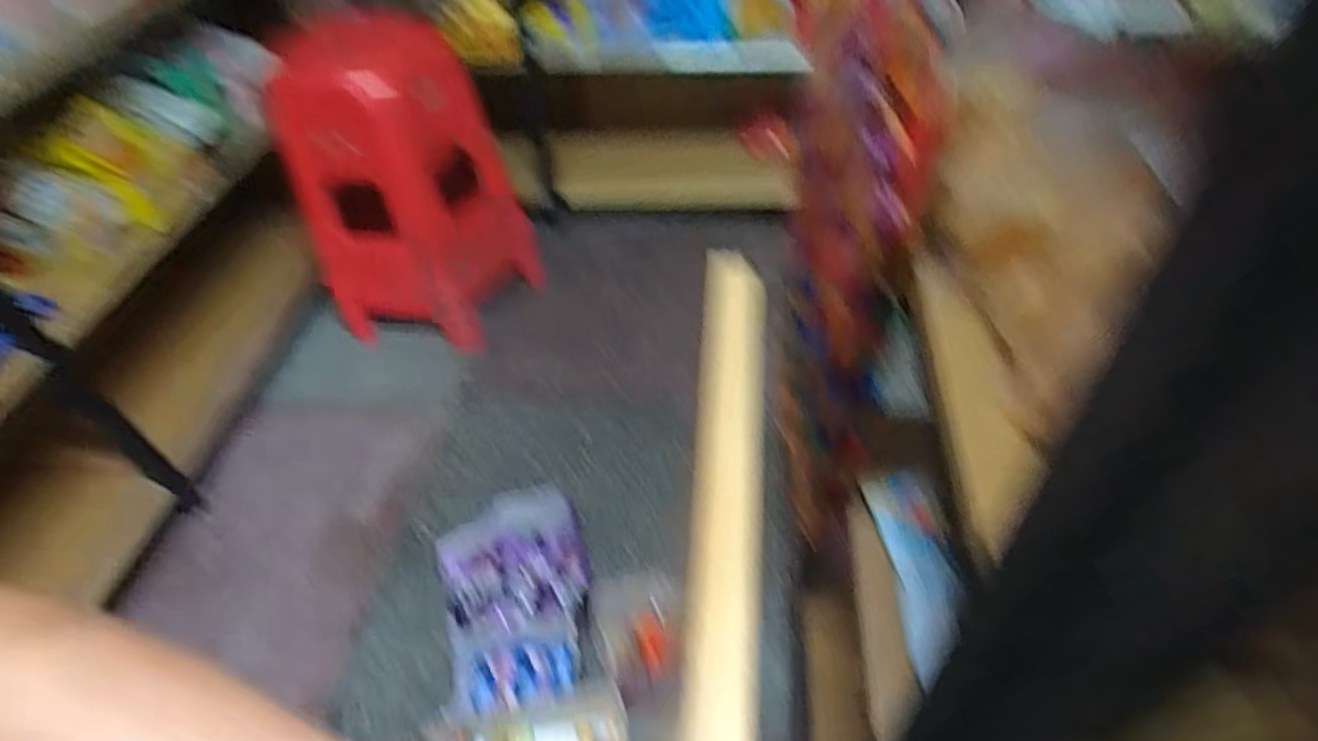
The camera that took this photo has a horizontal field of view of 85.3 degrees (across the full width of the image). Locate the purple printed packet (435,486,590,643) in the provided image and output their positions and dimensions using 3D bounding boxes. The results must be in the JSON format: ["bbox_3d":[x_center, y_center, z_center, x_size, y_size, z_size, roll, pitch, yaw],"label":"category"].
[{"bbox_3d":[-0.239,0.319,1.157,0.253,0.060,0.243,-17,59,4],"label":"purple printed packet"}]

